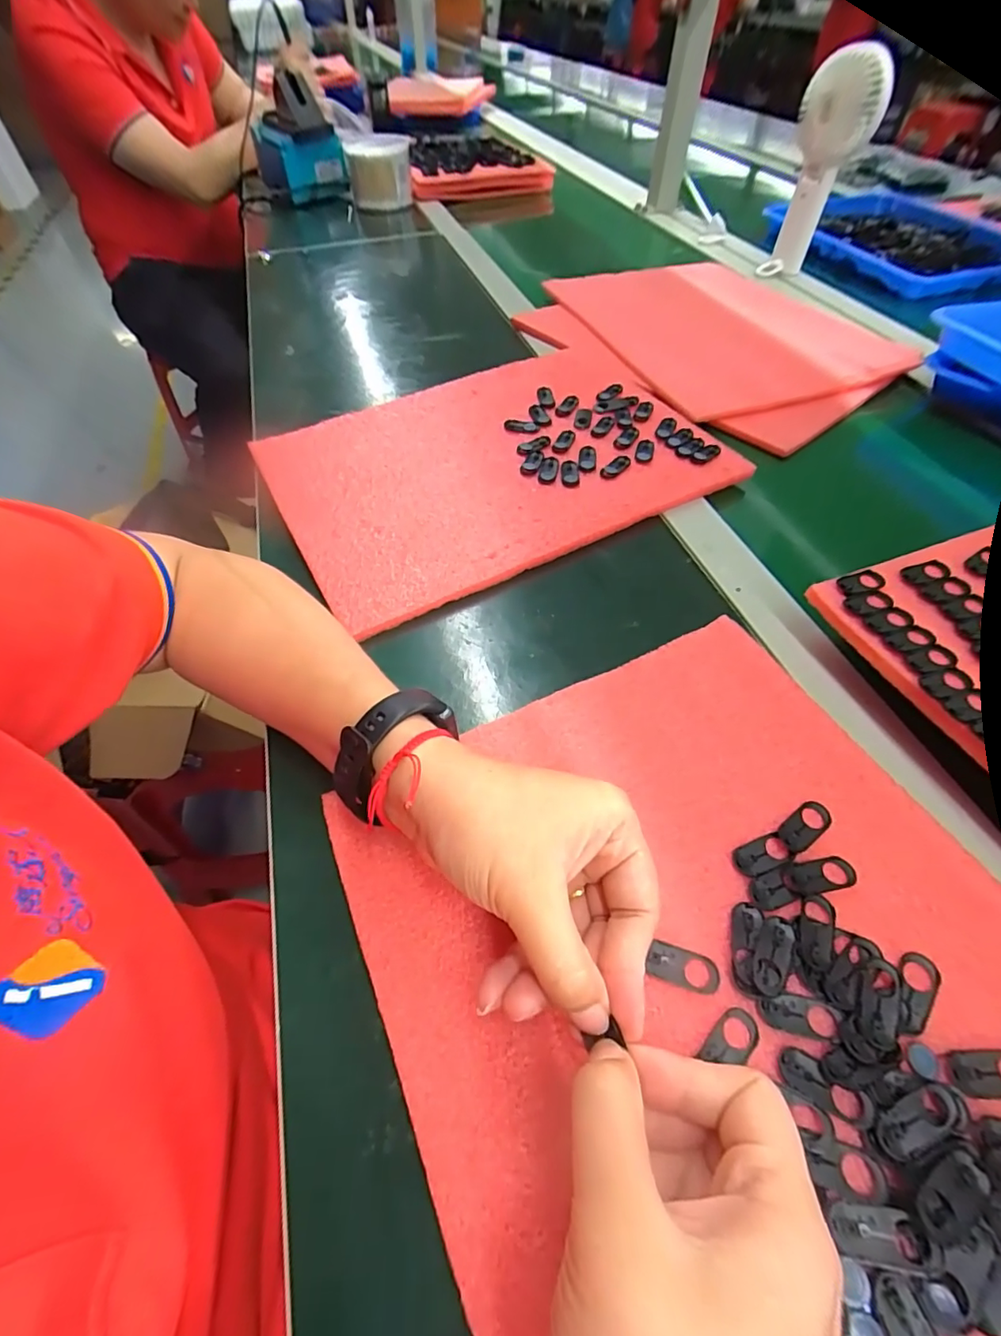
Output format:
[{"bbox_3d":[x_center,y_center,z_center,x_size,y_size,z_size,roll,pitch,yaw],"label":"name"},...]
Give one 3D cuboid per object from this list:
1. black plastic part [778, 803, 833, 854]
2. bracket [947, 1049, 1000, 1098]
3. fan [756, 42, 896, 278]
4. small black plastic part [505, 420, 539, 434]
[{"bbox_3d":[0.145,0.075,0.249,0.030,0.004,0.013,-30,59,-19],"label":"black plastic part"},{"bbox_3d":[0.183,0.150,0.194,0.031,0.004,0.014,-2,54,-1],"label":"bracket"},{"bbox_3d":[0.382,-0.593,0.628,0.084,0.186,0.074,15,55,11],"label":"fan"},{"bbox_3d":[0.019,-0.212,0.461,0.031,0.004,0.015,13,55,10],"label":"small black plastic part"}]

